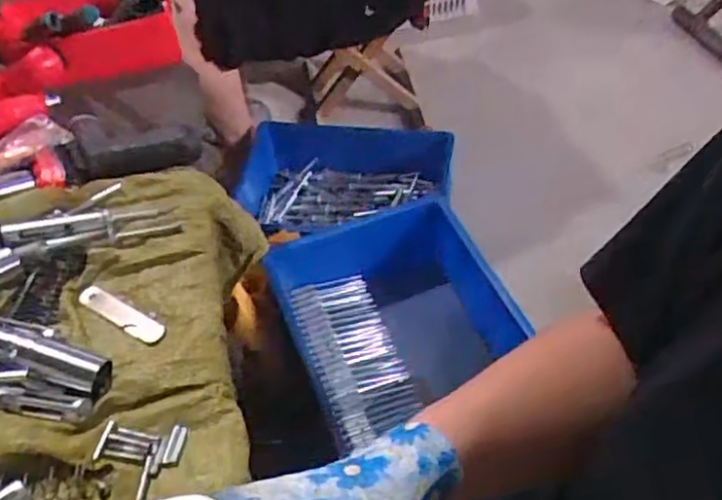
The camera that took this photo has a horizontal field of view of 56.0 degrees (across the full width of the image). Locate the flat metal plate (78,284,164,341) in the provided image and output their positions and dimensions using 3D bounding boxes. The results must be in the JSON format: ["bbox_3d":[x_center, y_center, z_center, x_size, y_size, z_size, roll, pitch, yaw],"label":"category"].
[{"bbox_3d":[-0.191,0.051,0.541,0.086,0.006,0.019,24,63,25],"label":"flat metal plate"}]

